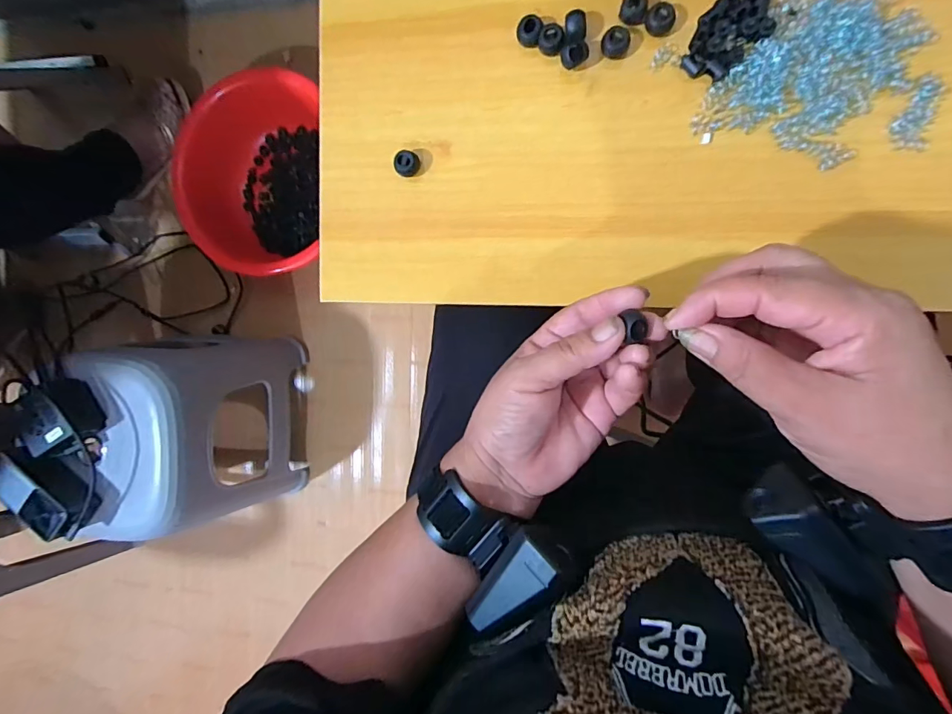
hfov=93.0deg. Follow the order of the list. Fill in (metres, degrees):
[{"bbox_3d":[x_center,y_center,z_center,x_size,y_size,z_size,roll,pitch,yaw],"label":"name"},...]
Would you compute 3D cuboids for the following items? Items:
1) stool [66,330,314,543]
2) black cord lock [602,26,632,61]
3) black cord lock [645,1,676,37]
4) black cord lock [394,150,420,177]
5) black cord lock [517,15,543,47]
[{"bbox_3d":[-0.494,0.118,0.788,0.259,0.336,0.293,0,93,8],"label":"stool"},{"bbox_3d":[0.090,-0.203,0.291,0.018,0.012,0.017,15,95,7],"label":"black cord lock"},{"bbox_3d":[0.115,-0.213,0.284,0.015,0.012,0.015,0,93,8],"label":"black cord lock"},{"bbox_3d":[-0.049,-0.137,0.321,0.017,0.014,0.016,0,93,8],"label":"black cord lock"},{"bbox_3d":[0.035,-0.215,0.299,0.016,0.015,0.015,0,93,8],"label":"black cord lock"}]

